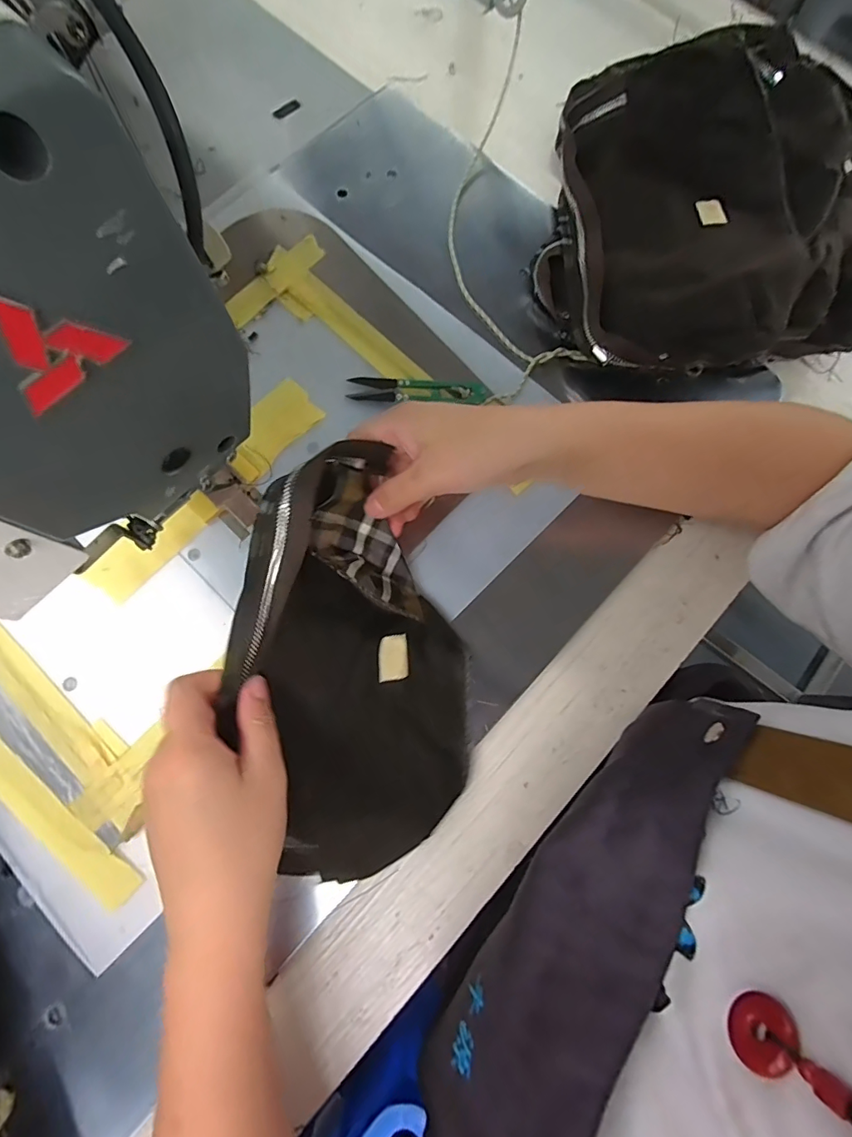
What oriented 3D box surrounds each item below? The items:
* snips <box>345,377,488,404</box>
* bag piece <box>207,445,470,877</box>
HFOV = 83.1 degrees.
[{"bbox_3d":[-0.006,-0.138,0.371,0.105,0.010,0.023,2,77,-1],"label":"snips"},{"bbox_3d":[-0.044,0.064,0.292,0.135,0.082,0.228,-21,79,-6],"label":"bag piece"}]

